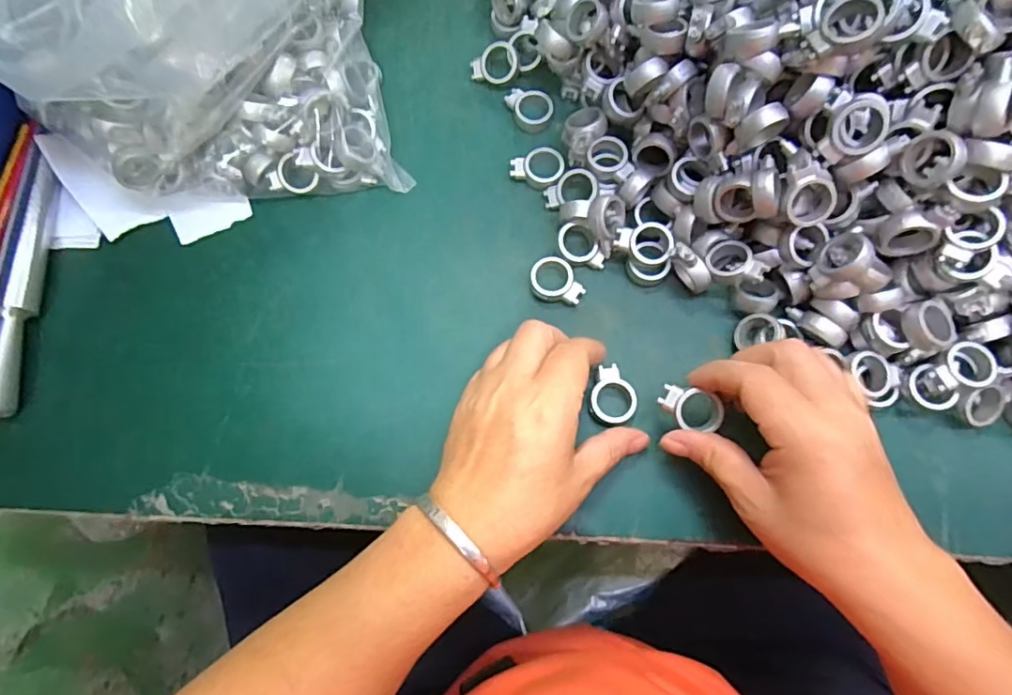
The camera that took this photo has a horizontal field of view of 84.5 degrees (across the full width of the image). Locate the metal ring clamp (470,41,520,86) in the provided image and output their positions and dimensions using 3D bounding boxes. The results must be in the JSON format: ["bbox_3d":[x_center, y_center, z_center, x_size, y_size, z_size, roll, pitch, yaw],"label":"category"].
[{"bbox_3d":[-0.007,-0.190,0.379,0.033,0.008,0.027,-18,87,11],"label":"metal ring clamp"}]

